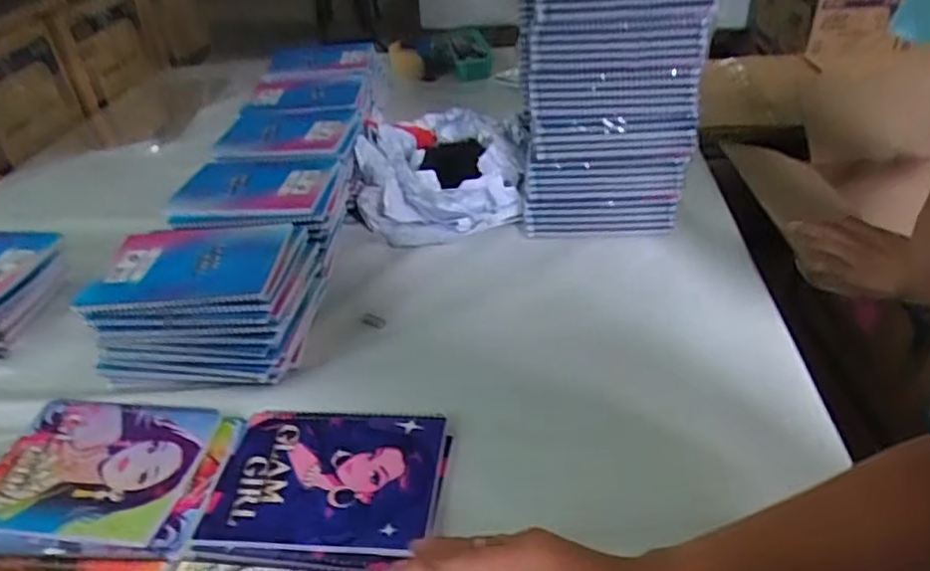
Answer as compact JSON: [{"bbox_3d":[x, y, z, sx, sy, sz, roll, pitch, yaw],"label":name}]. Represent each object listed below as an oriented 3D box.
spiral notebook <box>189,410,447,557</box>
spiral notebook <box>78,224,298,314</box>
[{"bbox_3d":[-0.125,0.170,0.590,0.196,0.007,0.150,1,35,6],"label":"spiral notebook"},{"bbox_3d":[-0.301,-0.026,0.714,0.190,0.018,0.155,-3,35,1],"label":"spiral notebook"}]

